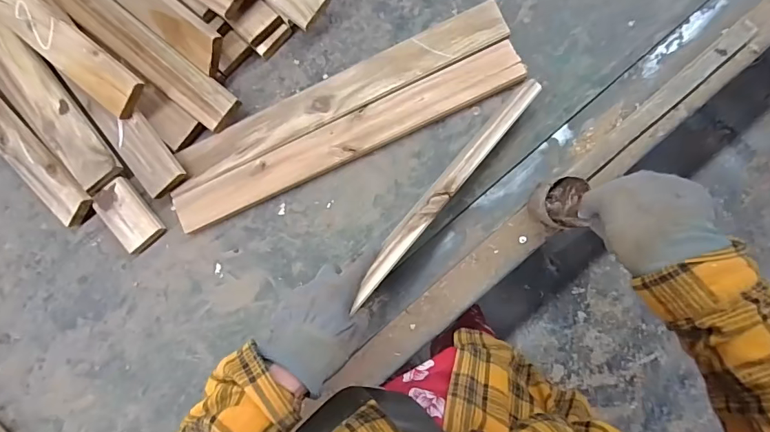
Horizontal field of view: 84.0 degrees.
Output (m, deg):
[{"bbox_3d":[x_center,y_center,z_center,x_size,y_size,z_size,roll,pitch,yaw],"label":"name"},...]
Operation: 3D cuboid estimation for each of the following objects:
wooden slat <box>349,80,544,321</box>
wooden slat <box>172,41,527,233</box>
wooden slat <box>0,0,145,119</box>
[{"bbox_3d":[0.067,-0.036,0.434,0.024,0.007,0.294,39,76,7],"label":"wooden slat"},{"bbox_3d":[-0.048,-0.093,0.522,0.442,0.020,0.053,-24,82,2],"label":"wooden slat"},{"bbox_3d":[-0.481,-0.278,0.527,0.471,0.020,0.057,39,102,7],"label":"wooden slat"}]

